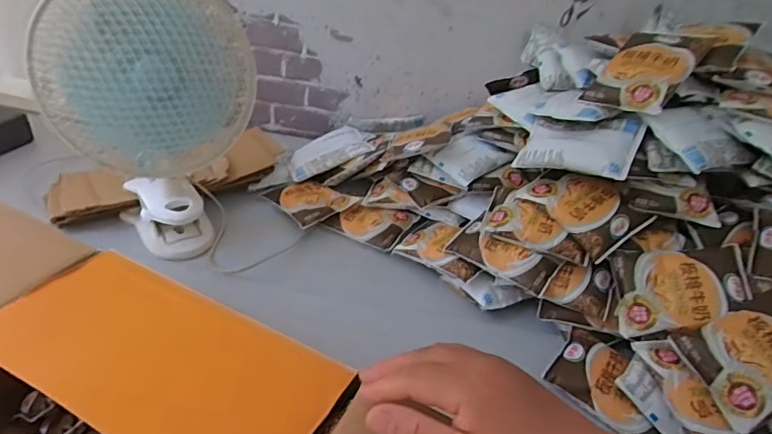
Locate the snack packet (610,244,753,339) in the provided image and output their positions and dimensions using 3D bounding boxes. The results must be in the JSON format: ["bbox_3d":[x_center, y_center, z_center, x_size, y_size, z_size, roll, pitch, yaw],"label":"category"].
[{"bbox_3d":[0.315,0.075,0.536,0.129,0.020,0.097,-5,57,13],"label":"snack packet"}]

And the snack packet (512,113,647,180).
[{"bbox_3d":[0.232,-0.091,0.603,0.127,0.017,0.099,14,55,32],"label":"snack packet"}]

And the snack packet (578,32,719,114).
[{"bbox_3d":[0.306,-0.177,0.594,0.095,0.016,0.125,28,71,43],"label":"snack packet"}]

